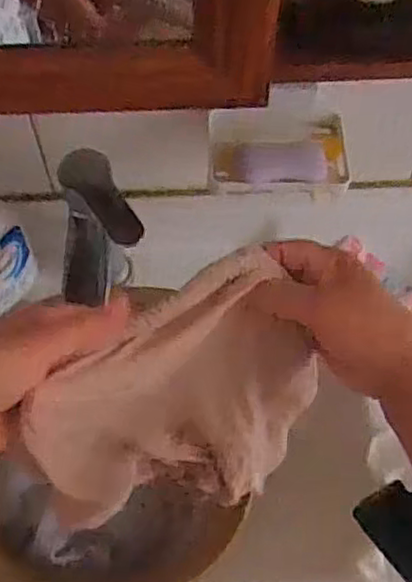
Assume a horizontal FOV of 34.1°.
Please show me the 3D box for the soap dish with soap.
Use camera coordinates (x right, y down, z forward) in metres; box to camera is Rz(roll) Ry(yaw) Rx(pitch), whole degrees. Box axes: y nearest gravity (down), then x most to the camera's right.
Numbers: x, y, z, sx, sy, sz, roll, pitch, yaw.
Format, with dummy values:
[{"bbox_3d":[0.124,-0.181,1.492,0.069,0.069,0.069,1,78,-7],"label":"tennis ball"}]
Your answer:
[{"bbox_3d":[0.067,-0.132,0.626,0.127,0.028,0.088,2,60,1],"label":"soap dish with soap"}]

